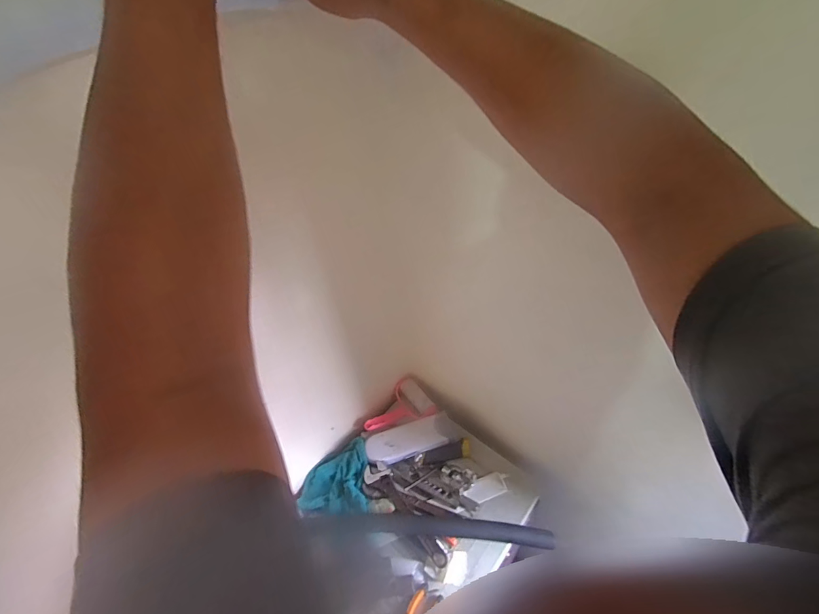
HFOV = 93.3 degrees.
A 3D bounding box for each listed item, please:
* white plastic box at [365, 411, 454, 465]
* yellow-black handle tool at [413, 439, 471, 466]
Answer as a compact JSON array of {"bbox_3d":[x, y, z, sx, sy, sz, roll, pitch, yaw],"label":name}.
[{"bbox_3d":[0.003,0.309,0.905,0.205,0.022,0.073,-16,47,-8],"label":"white plastic box"},{"bbox_3d":[0.080,0.341,0.894,0.131,0.025,0.034,-16,47,-8],"label":"yellow-black handle tool"}]

